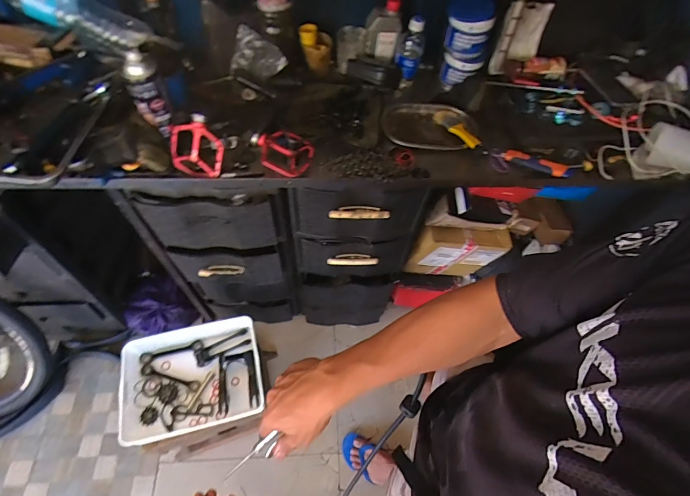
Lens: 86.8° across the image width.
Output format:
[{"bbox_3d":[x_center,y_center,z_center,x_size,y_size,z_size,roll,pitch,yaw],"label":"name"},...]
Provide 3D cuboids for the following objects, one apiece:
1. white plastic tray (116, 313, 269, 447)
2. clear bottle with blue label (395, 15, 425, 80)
[{"bbox_3d":[-0.390,0.342,0.954,0.347,0.068,0.270,-10,60,-10],"label":"white plastic tray"},{"bbox_3d":[0.160,-0.491,0.887,0.063,0.130,0.053,15,59,4],"label":"clear bottle with blue label"}]

